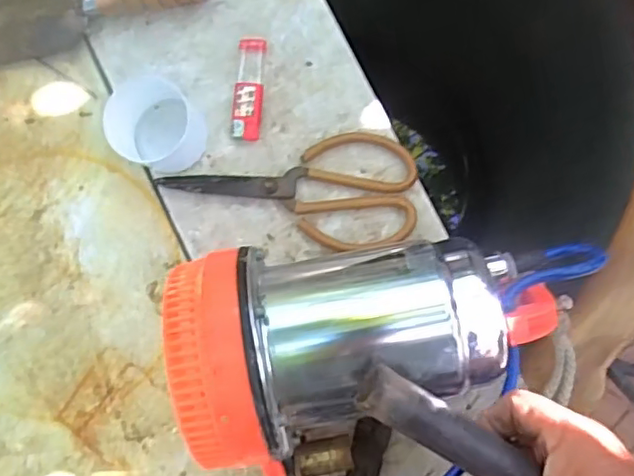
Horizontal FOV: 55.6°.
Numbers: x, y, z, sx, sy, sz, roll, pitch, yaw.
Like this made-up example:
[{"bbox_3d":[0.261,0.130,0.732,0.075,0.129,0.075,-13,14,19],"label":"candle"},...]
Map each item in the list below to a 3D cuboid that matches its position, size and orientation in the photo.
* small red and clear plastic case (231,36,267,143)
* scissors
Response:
[{"bbox_3d":[-0.056,-0.123,0.493,0.023,0.014,0.085,3,87,8],"label":"small red and clear plastic case"},{"bbox_3d":[-0.024,-0.036,0.481,0.204,0.015,0.090,-1,86,8],"label":"scissors"}]

